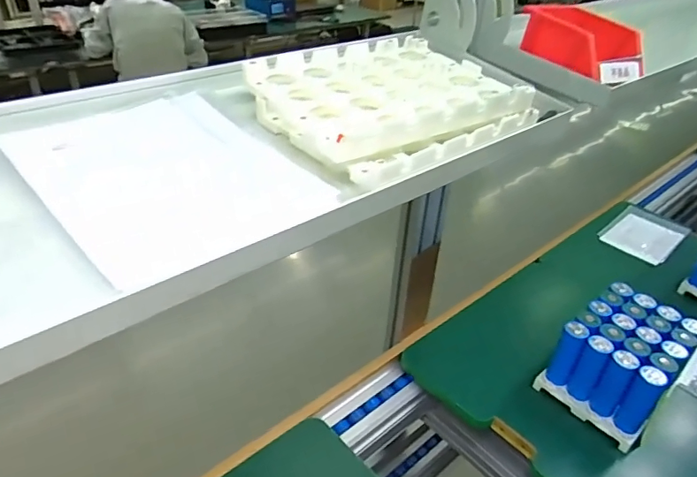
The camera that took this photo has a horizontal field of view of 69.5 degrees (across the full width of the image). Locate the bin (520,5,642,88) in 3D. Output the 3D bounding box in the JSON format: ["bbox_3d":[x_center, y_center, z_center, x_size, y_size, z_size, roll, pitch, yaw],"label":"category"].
[{"bbox_3d":[0.325,-0.275,0.694,0.090,0.061,0.156,-8,36,-17],"label":"bin"}]

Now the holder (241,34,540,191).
[{"bbox_3d":[0.045,-0.139,0.500,0.243,0.048,0.203,-21,42,-32],"label":"holder"}]

